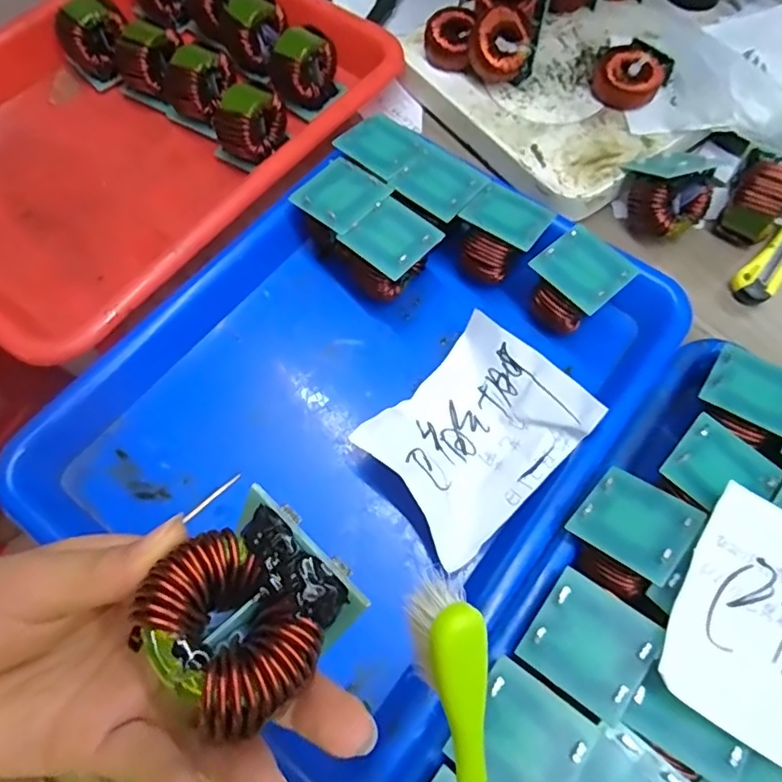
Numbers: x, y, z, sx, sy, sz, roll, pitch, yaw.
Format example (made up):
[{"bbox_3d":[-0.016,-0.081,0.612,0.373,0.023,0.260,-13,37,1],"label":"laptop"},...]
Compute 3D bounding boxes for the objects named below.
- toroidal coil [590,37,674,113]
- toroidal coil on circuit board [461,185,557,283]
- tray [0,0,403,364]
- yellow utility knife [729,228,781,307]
[{"bbox_3d":[0.167,-0.220,0.396,0.049,0.023,0.042,23,68,10],"label":"toroidal coil"},{"bbox_3d":[0.068,-0.094,0.364,0.045,0.056,0.047,33,70,14],"label":"toroidal coil on circuit board"},{"bbox_3d":[-0.179,-0.194,0.401,0.246,0.057,0.335,34,71,14],"label":"tray"},{"bbox_3d":[0.265,-0.097,0.380,0.110,0.013,0.025,-42,73,-17],"label":"yellow utility knife"}]

